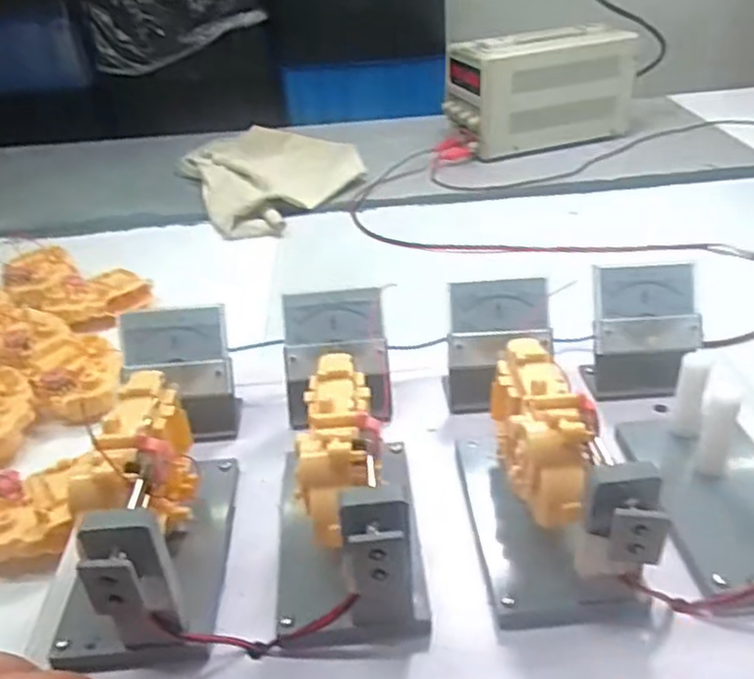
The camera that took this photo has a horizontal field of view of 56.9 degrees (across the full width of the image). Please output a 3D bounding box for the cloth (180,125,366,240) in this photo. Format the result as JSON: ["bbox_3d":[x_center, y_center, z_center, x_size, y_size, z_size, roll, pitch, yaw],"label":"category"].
[{"bbox_3d":[-0.156,-0.250,1.036,0.242,0.029,0.414,-17,35,-18],"label":"cloth"}]

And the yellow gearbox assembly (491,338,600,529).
[{"bbox_3d":[0.078,0.040,0.328,0.041,0.041,0.094,-2,33,3],"label":"yellow gearbox assembly"}]

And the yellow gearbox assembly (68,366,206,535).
[{"bbox_3d":[-0.108,0.060,0.330,0.028,0.070,0.086,-2,33,3],"label":"yellow gearbox assembly"}]

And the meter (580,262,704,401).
[{"bbox_3d":[0.168,-0.006,0.437,0.066,0.067,0.048,1,33,7],"label":"meter"}]

